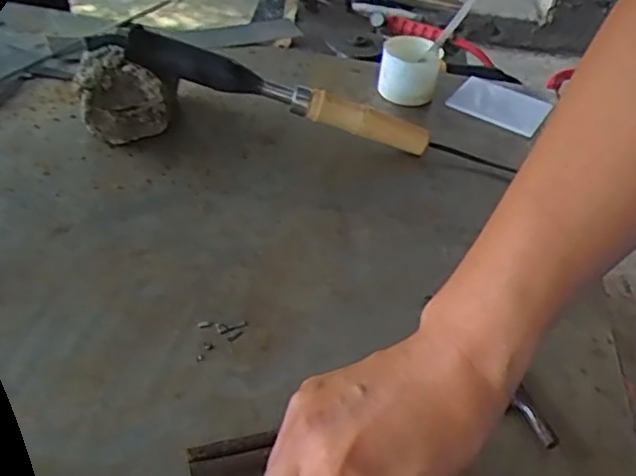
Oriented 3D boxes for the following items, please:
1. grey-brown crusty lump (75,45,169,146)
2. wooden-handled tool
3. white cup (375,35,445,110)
[{"bbox_3d":[-0.181,-0.132,0.617,0.079,0.076,0.047,-9,44,-17],"label":"grey-brown crusty lump"},{"bbox_3d":[-0.031,-0.136,0.618,0.289,0.031,0.023,16,40,-13],"label":"wooden-handled tool"},{"bbox_3d":[0.102,-0.188,0.736,0.067,0.052,0.063,12,42,5],"label":"white cup"}]

